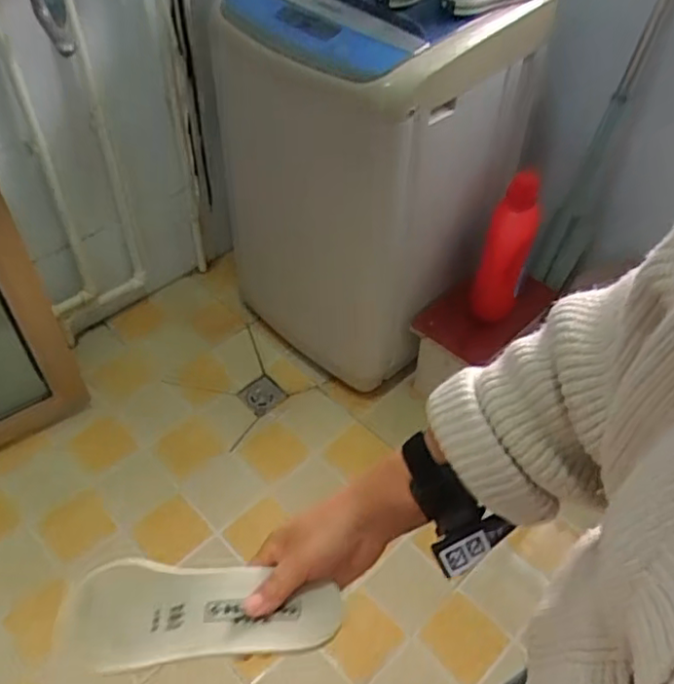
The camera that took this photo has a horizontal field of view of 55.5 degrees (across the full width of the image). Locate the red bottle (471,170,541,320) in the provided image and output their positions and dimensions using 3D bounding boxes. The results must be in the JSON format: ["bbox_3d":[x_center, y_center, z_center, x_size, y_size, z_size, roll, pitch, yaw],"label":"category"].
[{"bbox_3d":[0.379,-0.194,1.452,0.095,0.359,0.106,28,53,21],"label":"red bottle"}]

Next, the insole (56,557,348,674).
[{"bbox_3d":[-0.116,0.217,0.507,0.235,0.025,0.079,-5,47,13],"label":"insole"}]

